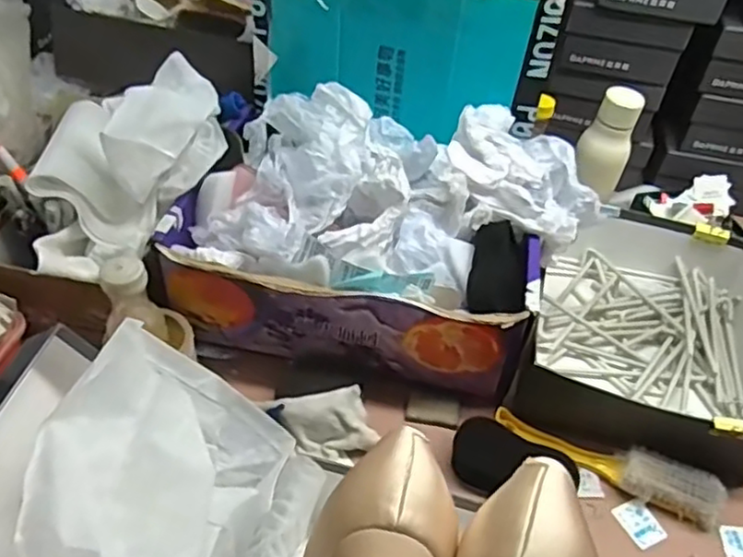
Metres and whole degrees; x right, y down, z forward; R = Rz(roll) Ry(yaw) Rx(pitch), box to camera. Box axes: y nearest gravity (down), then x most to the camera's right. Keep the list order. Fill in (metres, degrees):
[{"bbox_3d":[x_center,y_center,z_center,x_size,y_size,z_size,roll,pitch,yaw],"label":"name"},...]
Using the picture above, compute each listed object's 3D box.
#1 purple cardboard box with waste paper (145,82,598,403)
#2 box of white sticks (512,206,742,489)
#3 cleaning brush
[{"bbox_3d":[0.007,-0.057,0.752,0.448,0.204,0.263,7,44,2],"label":"purple cardboard box with waste paper"},{"bbox_3d":[0.331,0.050,0.781,0.270,0.079,0.329,18,46,13],"label":"box of white sticks"},{"bbox_3d":[0.242,0.186,0.684,0.228,0.036,0.051,20,46,15],"label":"cleaning brush"}]

